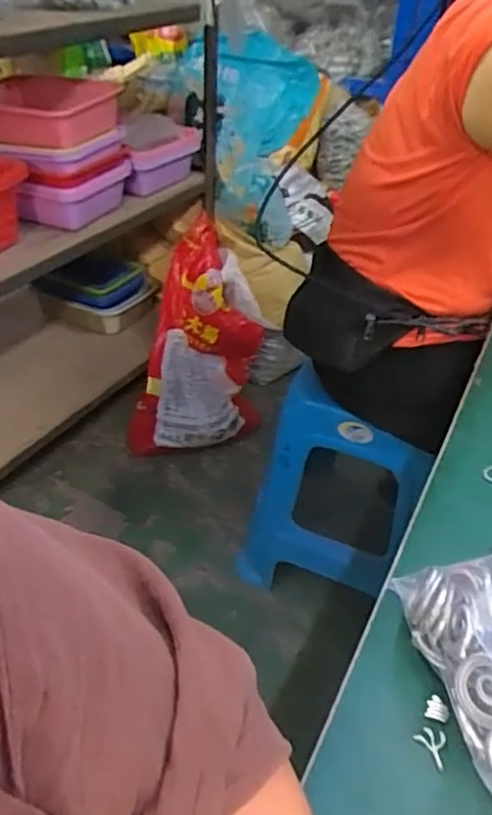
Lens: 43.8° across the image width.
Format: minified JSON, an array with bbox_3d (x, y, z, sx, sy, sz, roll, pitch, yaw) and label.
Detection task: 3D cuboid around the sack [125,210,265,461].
[{"bbox_3d":[-0.118,-0.134,1.606,0.281,0.479,0.380,12,40,12],"label":"sack"}]

